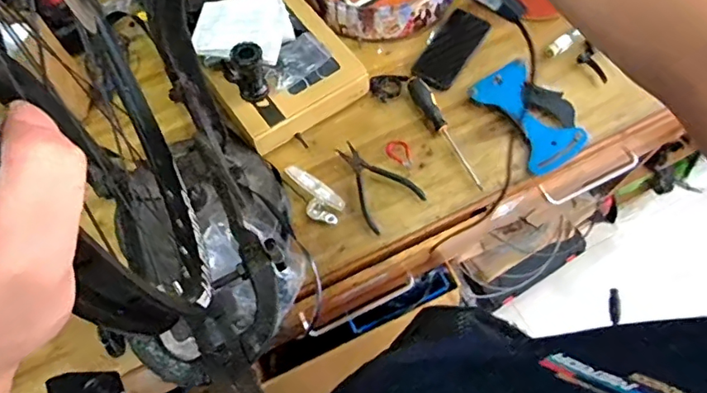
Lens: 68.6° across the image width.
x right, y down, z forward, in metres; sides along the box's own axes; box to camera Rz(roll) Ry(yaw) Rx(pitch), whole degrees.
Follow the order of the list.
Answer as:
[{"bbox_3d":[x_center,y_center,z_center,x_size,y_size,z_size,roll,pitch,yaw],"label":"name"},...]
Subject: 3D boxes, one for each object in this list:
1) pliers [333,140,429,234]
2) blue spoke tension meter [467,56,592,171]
[{"bbox_3d":[0.029,-0.025,0.812,0.098,0.006,0.145,-36,77,-12],"label":"pliers"},{"bbox_3d":[0.298,-0.139,0.865,0.131,0.031,0.190,-35,70,-14],"label":"blue spoke tension meter"}]

